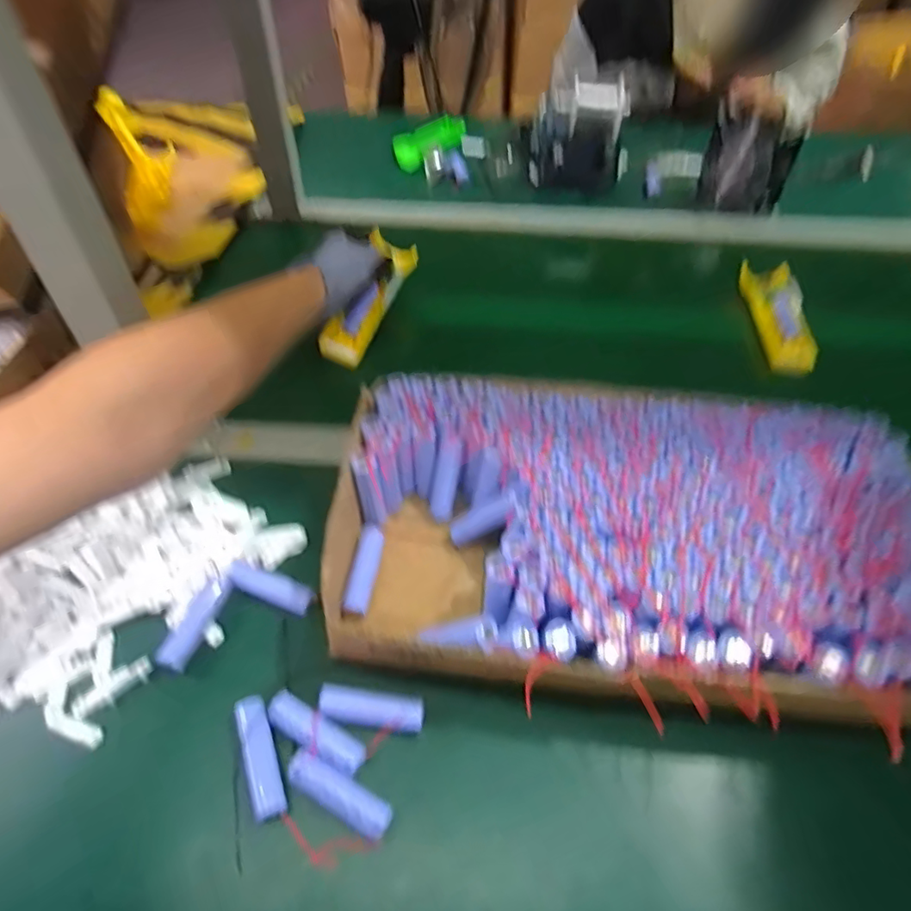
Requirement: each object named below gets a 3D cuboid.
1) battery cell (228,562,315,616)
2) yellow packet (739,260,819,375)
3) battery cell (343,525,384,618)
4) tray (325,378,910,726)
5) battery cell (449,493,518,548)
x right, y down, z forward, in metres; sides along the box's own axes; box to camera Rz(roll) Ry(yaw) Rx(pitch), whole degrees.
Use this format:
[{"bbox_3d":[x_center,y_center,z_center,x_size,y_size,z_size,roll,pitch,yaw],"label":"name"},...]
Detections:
[{"bbox_3d":[-0.134,0.097,0.419,0.066,0.018,0.019,19,52,15],"label":"battery cell"},{"bbox_3d":[0.363,-0.156,0.646,0.056,0.025,0.150,0,62,-1],"label":"yellow packet"},{"bbox_3d":[-0.065,0.085,0.415,0.014,0.022,0.071,6,50,4],"label":"battery cell"},{"bbox_3d":[0.125,0.064,0.421,0.400,0.084,0.228,8,50,6],"label":"tray"},{"bbox_3d":[0.022,0.049,0.422,0.017,0.068,0.017,29,42,-29],"label":"battery cell"}]

